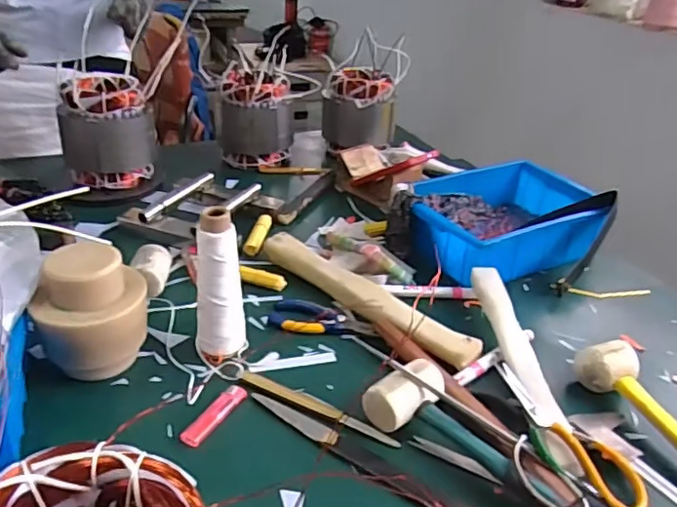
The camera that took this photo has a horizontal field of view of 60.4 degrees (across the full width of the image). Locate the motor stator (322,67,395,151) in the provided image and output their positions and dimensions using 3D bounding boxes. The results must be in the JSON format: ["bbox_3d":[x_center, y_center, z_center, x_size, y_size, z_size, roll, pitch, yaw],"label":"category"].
[{"bbox_3d":[0.042,-0.297,1.203,0.145,0.143,0.145,3,30,-1],"label":"motor stator"}]

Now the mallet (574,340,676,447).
[{"bbox_3d":[0.336,0.183,0.544,0.052,0.057,0.271,-9,32,-21],"label":"mallet"}]

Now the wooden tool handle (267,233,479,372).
[{"bbox_3d":[0.023,0.049,0.741,0.340,0.030,0.048,27,37,34],"label":"wooden tool handle"}]

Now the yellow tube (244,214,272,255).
[{"bbox_3d":[-0.121,-0.030,0.892,0.022,0.016,0.105,7,30,5],"label":"yellow tube"}]

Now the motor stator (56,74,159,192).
[{"bbox_3d":[-0.399,-0.207,1.013,0.146,0.178,0.146,-7,32,-19],"label":"motor stator"}]

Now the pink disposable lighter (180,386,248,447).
[{"bbox_3d":[-0.121,0.159,0.574,0.022,0.008,0.084,18,33,23],"label":"pink disposable lighter"}]

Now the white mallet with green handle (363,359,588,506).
[{"bbox_3d":[0.148,0.192,0.514,0.077,0.051,0.281,-23,40,-39],"label":"white mallet with green handle"}]

